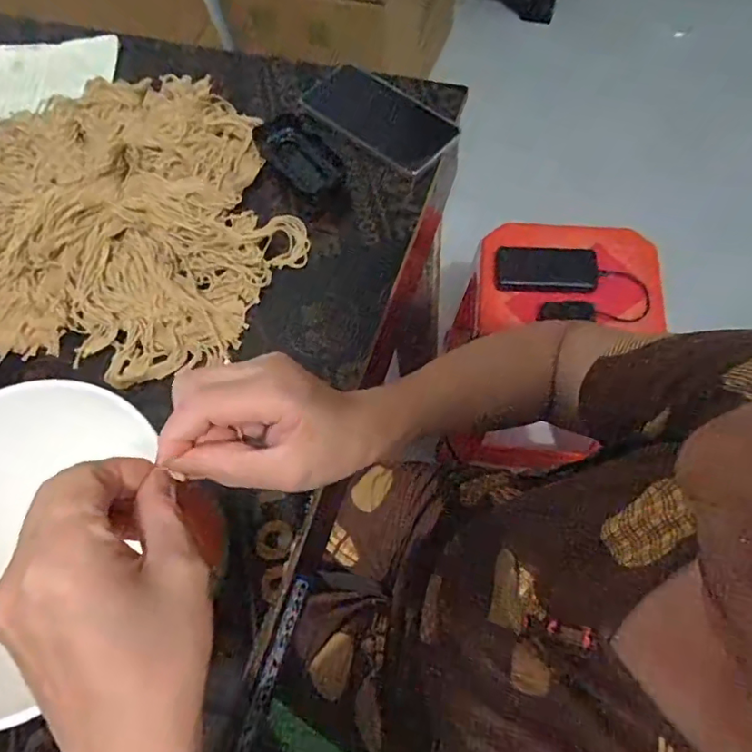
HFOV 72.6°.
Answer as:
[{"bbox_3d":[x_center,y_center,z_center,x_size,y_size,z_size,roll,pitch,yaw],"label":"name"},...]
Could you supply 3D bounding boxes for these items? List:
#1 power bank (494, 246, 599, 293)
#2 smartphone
[{"bbox_3d":[0.290,-0.182,0.876,0.165,0.022,0.082,4,67,6],"label":"power bank"},{"bbox_3d":[0.005,-0.278,0.543,0.161,0.015,0.083,35,74,17],"label":"smartphone"}]

